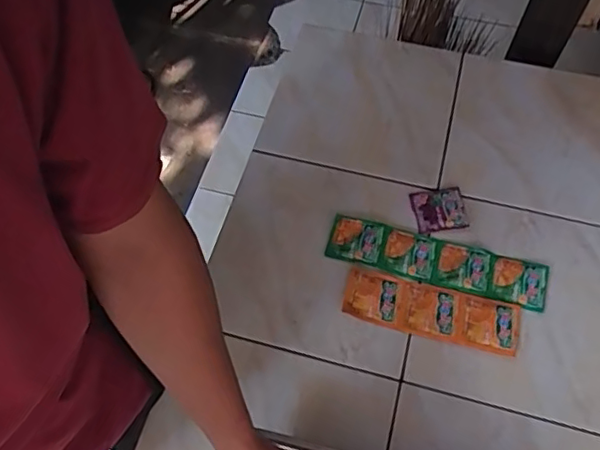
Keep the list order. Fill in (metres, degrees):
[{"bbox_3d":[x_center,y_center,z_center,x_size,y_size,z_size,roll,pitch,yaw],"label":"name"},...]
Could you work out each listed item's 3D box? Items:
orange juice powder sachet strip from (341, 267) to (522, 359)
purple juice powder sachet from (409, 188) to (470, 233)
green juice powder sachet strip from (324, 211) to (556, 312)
[{"bbox_3d":[0.175,0.116,0.762,0.228,0.011,0.071,13,63,8],"label":"orange juice powder sachet strip"},{"bbox_3d":[0.205,-0.022,0.838,0.074,0.005,0.068,-8,62,-3],"label":"purple juice powder sachet"},{"bbox_3d":[0.189,0.051,0.798,0.300,0.009,0.071,15,63,10],"label":"green juice powder sachet strip"}]

